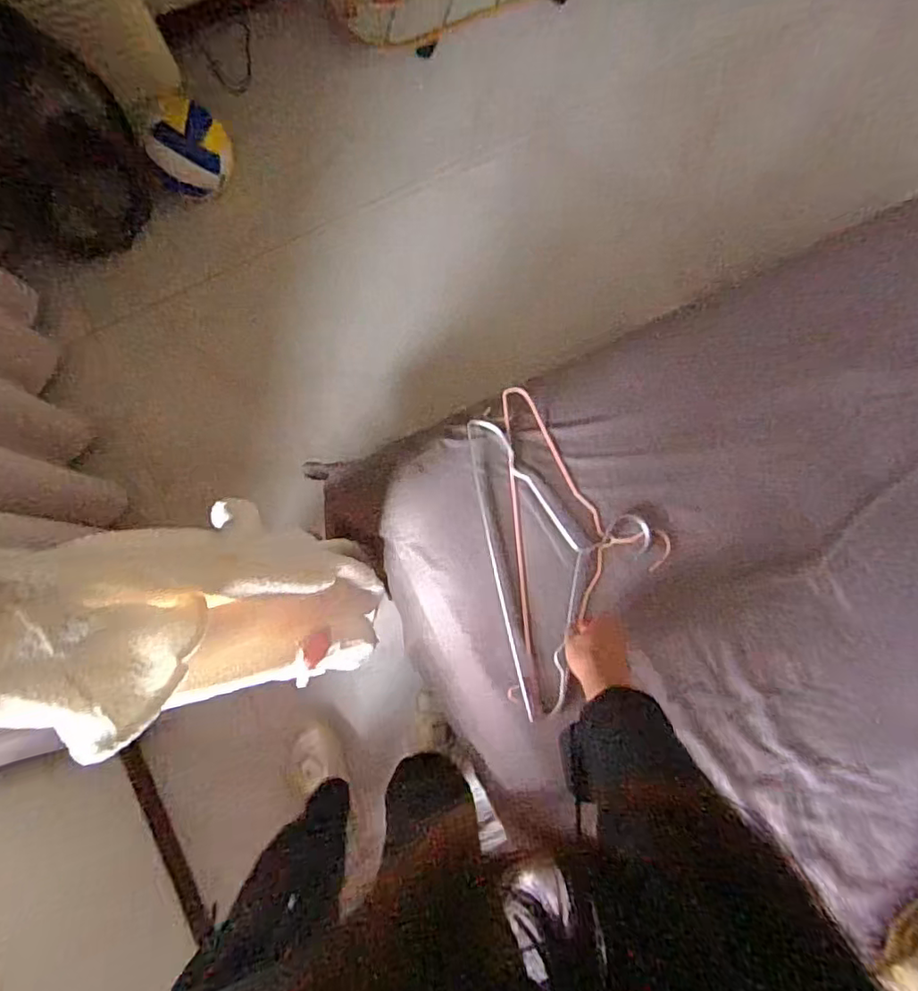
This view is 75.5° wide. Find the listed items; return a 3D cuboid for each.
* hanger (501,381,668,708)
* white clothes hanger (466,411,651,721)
[{"bbox_3d":[0.173,0.061,0.796,0.217,0.019,0.422,-1,82,2],"label":"hanger"},{"bbox_3d":[0.151,0.078,0.791,0.212,0.015,0.398,-10,82,-4],"label":"white clothes hanger"}]

